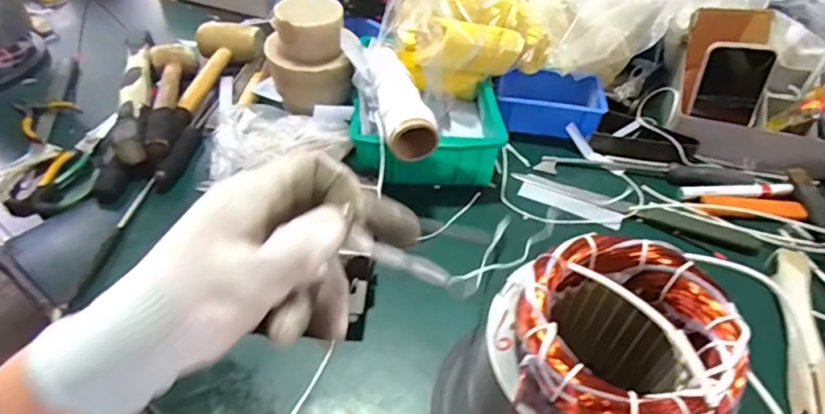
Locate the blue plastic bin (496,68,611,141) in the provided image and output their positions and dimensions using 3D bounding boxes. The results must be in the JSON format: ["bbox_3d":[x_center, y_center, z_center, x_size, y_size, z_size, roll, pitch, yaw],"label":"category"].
[{"bbox_3d":[0.188,-0.139,0.727,0.140,0.054,0.091,6,46,4],"label":"blue plastic bin"}]

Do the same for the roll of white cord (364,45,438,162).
[{"bbox_3d":[-0.019,-0.120,0.590,0.055,0.046,0.151,-10,49,-13],"label":"roll of white cord"}]

